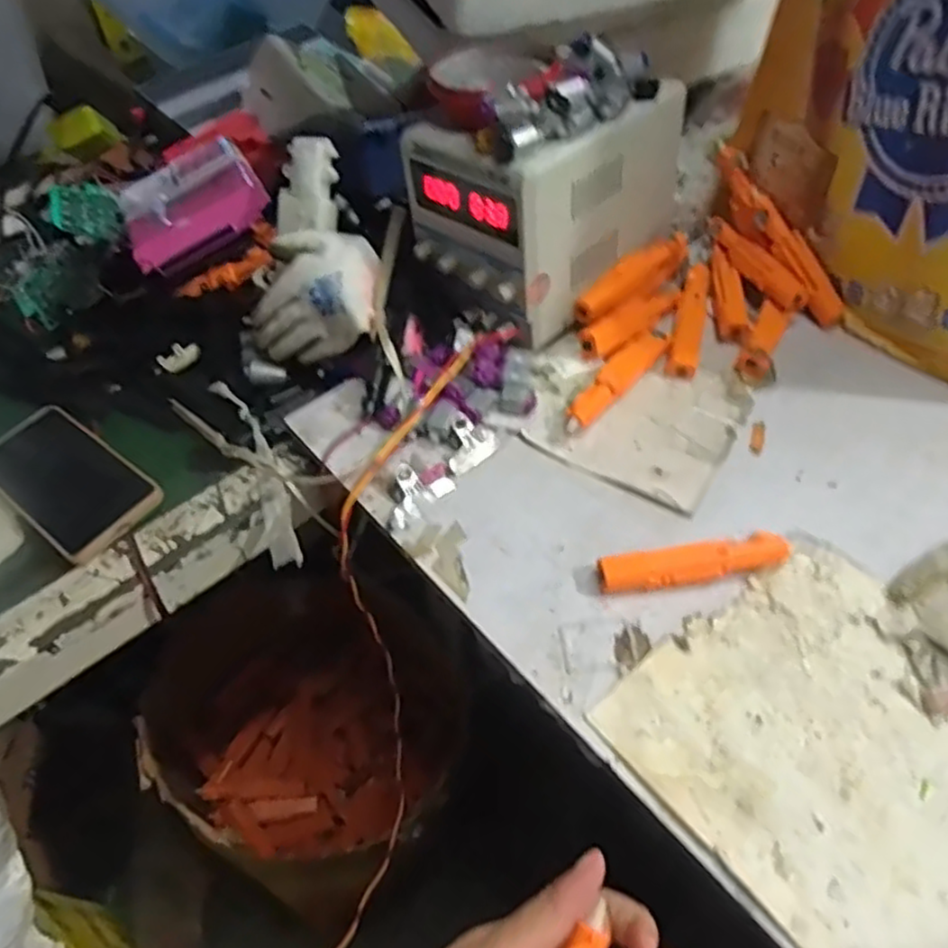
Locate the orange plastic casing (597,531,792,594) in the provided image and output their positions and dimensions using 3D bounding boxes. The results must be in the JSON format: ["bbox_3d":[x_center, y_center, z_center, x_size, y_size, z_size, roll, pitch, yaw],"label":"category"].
[{"bbox_3d":[0.143,0.060,0.468,0.121,0.020,0.023,-8,52,-3],"label":"orange plastic casing"}]

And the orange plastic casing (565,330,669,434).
[{"bbox_3d":[0.110,-0.075,0.556,0.022,0.018,0.125,33,61,25],"label":"orange plastic casing"}]

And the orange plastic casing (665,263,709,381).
[{"bbox_3d":[0.182,-0.129,0.601,0.023,0.023,0.120,13,54,13],"label":"orange plastic casing"}]

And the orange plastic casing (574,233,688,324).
[{"bbox_3d":[0.135,-0.166,0.607,0.126,0.024,0.027,-38,59,-24],"label":"orange plastic casing"}]

